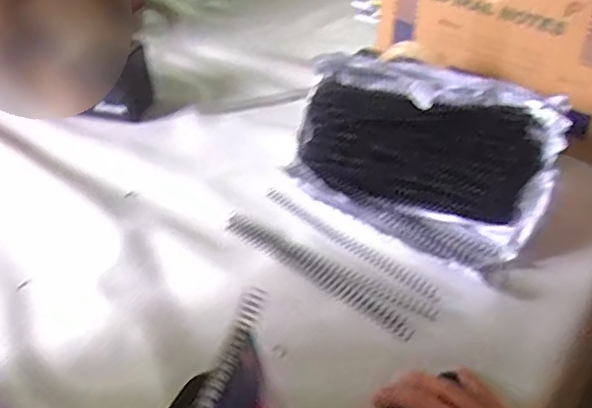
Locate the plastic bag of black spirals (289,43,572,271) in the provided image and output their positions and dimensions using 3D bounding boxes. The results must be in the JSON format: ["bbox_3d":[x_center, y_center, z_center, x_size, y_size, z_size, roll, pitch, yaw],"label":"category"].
[{"bbox_3d":[0.124,-0.060,0.621,0.278,0.066,0.195,25,84,20],"label":"plastic bag of black spirals"}]

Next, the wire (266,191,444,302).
[{"bbox_3d":[0.052,0.037,0.595,0.217,0.011,0.012,32,50,32],"label":"wire"}]

